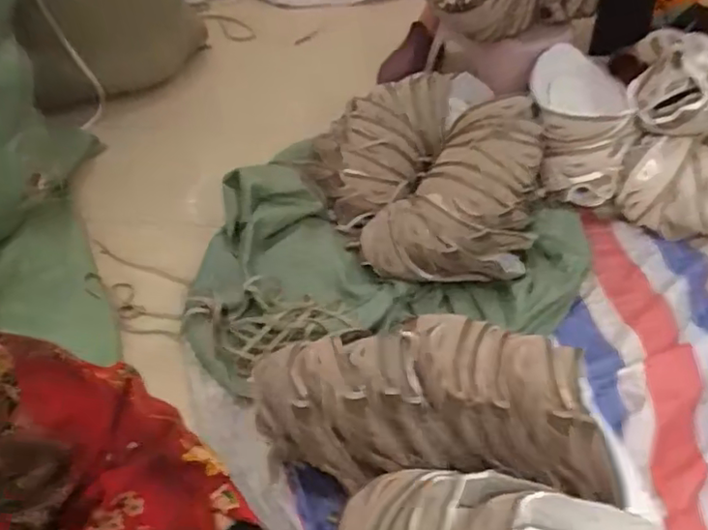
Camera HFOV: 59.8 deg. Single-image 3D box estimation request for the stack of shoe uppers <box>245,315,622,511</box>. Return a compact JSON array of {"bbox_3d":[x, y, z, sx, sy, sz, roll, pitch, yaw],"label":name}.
[{"bbox_3d":[0.088,0.159,0.752,0.421,0.117,0.202,3,50,2],"label":"stack of shoe uppers"}]

